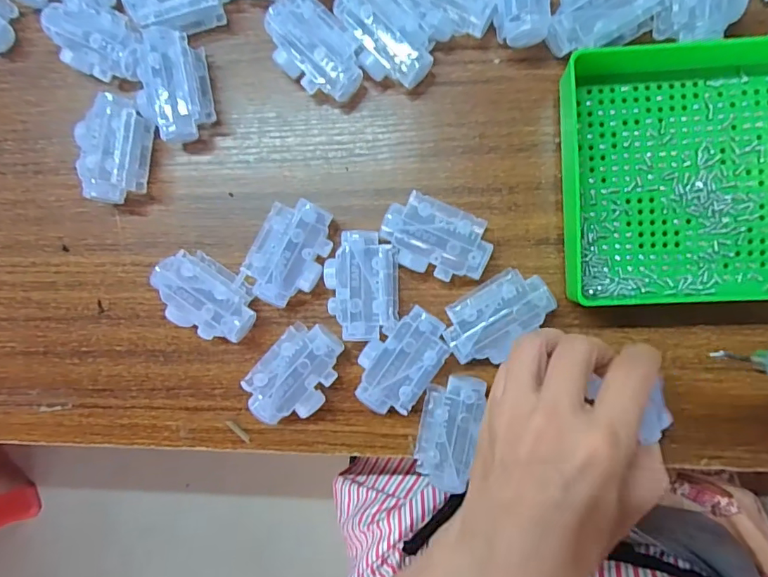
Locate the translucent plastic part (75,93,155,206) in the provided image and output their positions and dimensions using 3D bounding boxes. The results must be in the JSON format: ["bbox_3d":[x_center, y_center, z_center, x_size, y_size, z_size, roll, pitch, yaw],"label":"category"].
[{"bbox_3d":[-0.184,-0.092,0.329,0.039,0.031,0.068,9,91,6],"label":"translucent plastic part"}]

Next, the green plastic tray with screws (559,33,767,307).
[{"bbox_3d":[0.232,-0.076,0.288,0.238,0.039,0.161,-3,90,6],"label":"green plastic tray with screws"}]

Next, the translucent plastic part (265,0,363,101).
[{"bbox_3d":[-0.046,-0.154,0.319,0.069,0.030,0.044,44,94,4],"label":"translucent plastic part"}]

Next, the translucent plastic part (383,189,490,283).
[{"bbox_3d":[0.034,-0.031,0.313,0.068,0.029,0.044,22,92,5],"label":"translucent plastic part"}]

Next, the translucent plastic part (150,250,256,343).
[{"bbox_3d":[-0.119,0.006,0.326,0.067,0.030,0.046,27,92,5],"label":"translucent plastic part"}]

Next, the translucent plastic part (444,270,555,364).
[{"bbox_3d":[0.072,0.017,0.311,0.069,0.028,0.041,-33,87,5],"label":"translucent plastic part"}]

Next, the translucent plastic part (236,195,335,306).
[{"bbox_3d":[-0.061,-0.023,0.321,0.043,0.029,0.069,27,92,5],"label":"translucent plastic part"}]

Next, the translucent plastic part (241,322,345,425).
[{"bbox_3d":[-0.057,0.057,0.322,0.045,0.028,0.069,40,93,4],"label":"translucent plastic part"}]

